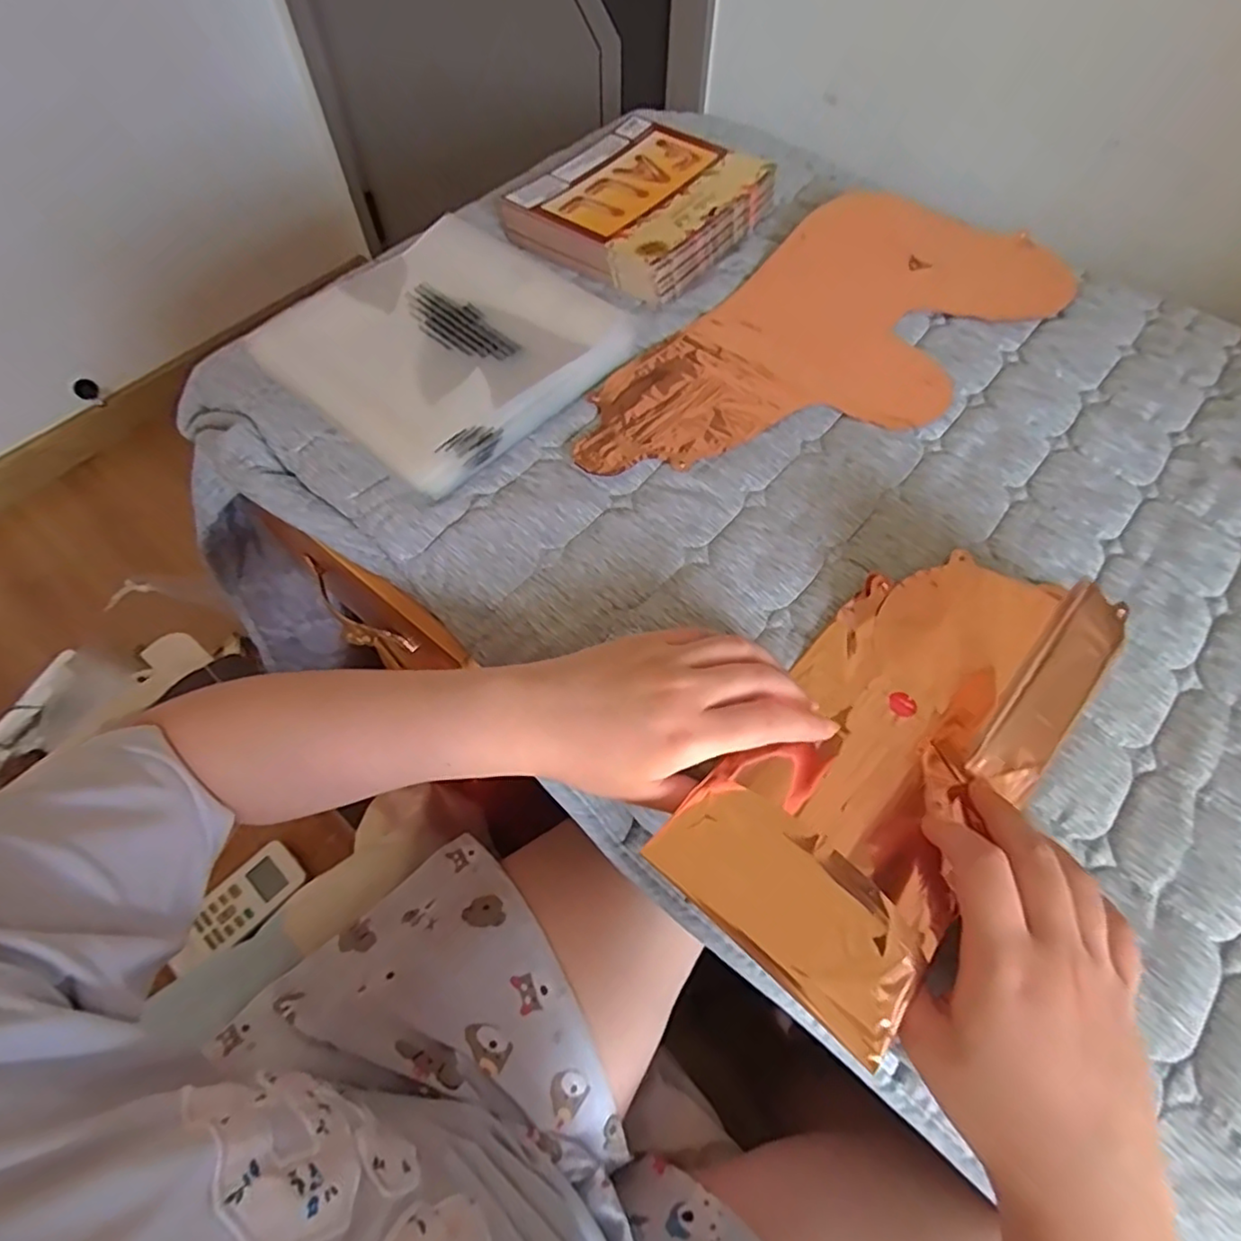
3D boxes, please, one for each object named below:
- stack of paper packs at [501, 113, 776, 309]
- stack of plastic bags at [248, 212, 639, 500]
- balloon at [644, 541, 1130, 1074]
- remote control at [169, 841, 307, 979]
[{"bbox_3d":[0.020,-0.380,0.577,0.175,0.030,0.199,31,66,17],"label":"stack of paper packs"},{"bbox_3d":[-0.133,-0.215,0.488,0.213,0.030,0.215,39,68,20],"label":"stack of plastic bags"},{"bbox_3d":[0.146,0.056,0.324,0.126,0.054,0.267,39,67,20],"label":"balloon"},{"bbox_3d":[-0.364,0.273,0.602,0.053,0.013,0.124,39,67,19],"label":"remote control"}]

